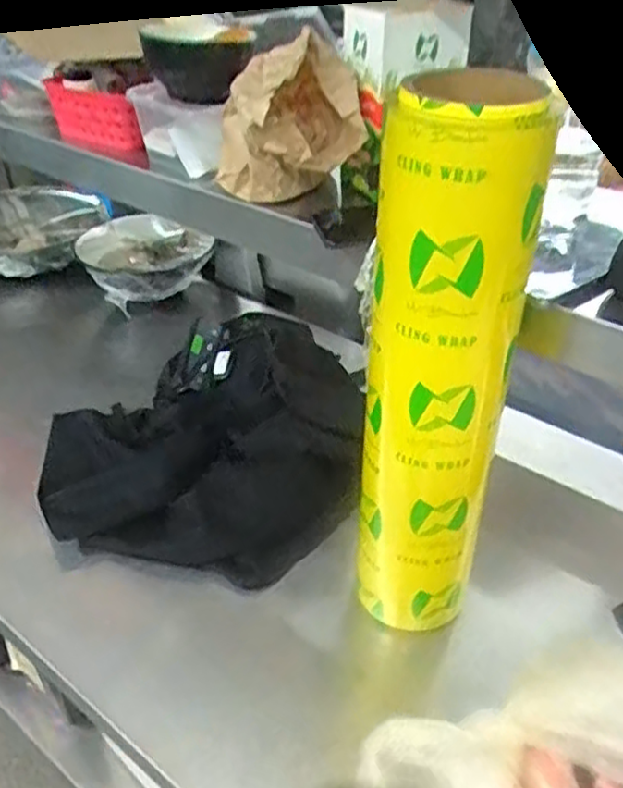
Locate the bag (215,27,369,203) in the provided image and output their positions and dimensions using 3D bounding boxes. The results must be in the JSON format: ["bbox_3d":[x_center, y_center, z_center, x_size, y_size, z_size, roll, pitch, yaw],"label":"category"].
[{"bbox_3d":[-0.020,-0.237,0.637,0.108,0.116,0.121,-14,39,-19],"label":"bag"}]

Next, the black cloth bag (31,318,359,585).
[{"bbox_3d":[-0.126,0.053,0.773,0.328,0.139,0.327,-12,38,-16],"label":"black cloth bag"}]

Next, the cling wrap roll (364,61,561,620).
[{"bbox_3d":[0.088,0.007,0.526,0.083,0.435,0.081,0,37,0],"label":"cling wrap roll"}]

